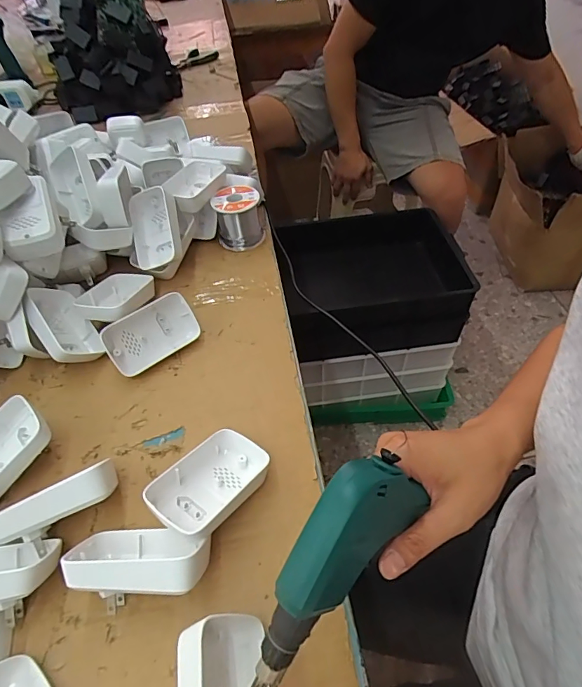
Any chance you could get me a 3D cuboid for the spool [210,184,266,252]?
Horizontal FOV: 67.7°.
[{"bbox_3d":[-0.072,-0.173,0.594,0.064,0.066,0.064,-14,49,-9],"label":"spool"}]

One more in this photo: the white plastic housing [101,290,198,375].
[{"bbox_3d":[-0.150,-0.011,0.467,0.094,0.026,0.058,-33,93,-22],"label":"white plastic housing"}]

